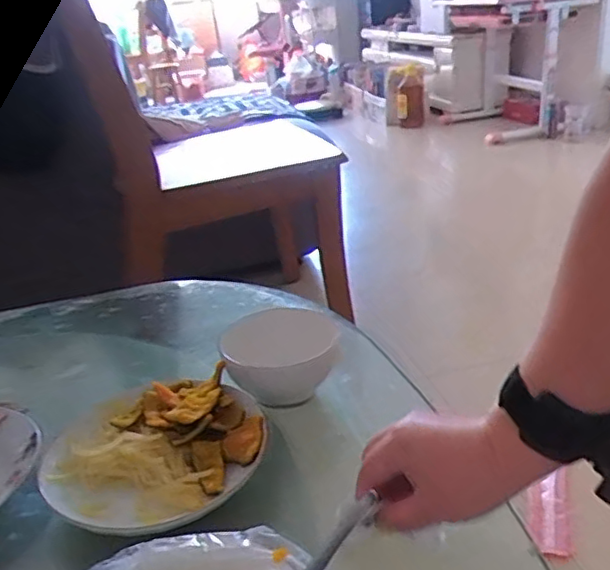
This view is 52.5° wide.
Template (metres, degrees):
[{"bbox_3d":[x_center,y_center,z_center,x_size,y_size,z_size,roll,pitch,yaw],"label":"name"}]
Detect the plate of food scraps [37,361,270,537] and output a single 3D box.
[{"bbox_3d":[-0.116,0.130,0.488,0.168,0.039,0.158,-5,25,3],"label":"plate of food scraps"}]

